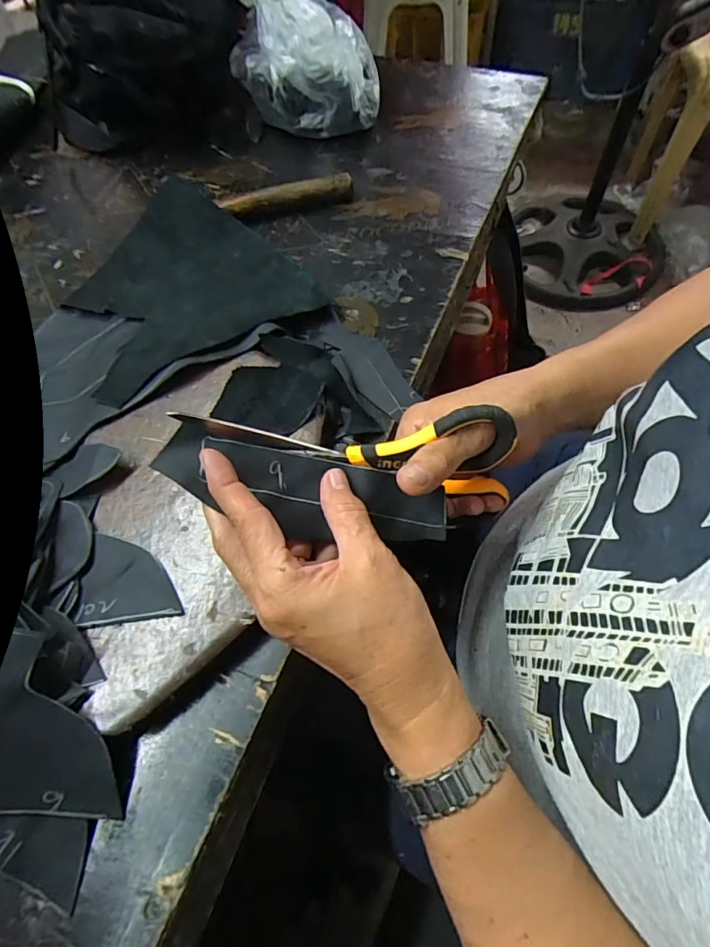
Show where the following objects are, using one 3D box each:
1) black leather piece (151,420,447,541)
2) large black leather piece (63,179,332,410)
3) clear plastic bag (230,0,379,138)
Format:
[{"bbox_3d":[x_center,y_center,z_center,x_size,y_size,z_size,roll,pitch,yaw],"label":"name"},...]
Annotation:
[{"bbox_3d":[-0.026,0.011,0.266,0.157,0.021,0.043,15,59,-9],"label":"black leather piece"},{"bbox_3d":[-0.152,-0.167,0.419,0.196,0.037,0.190,-32,65,-12],"label":"large black leather piece"},{"bbox_3d":[-0.054,-0.452,0.522,0.154,0.111,0.162,-11,61,-2],"label":"clear plastic bag"}]

